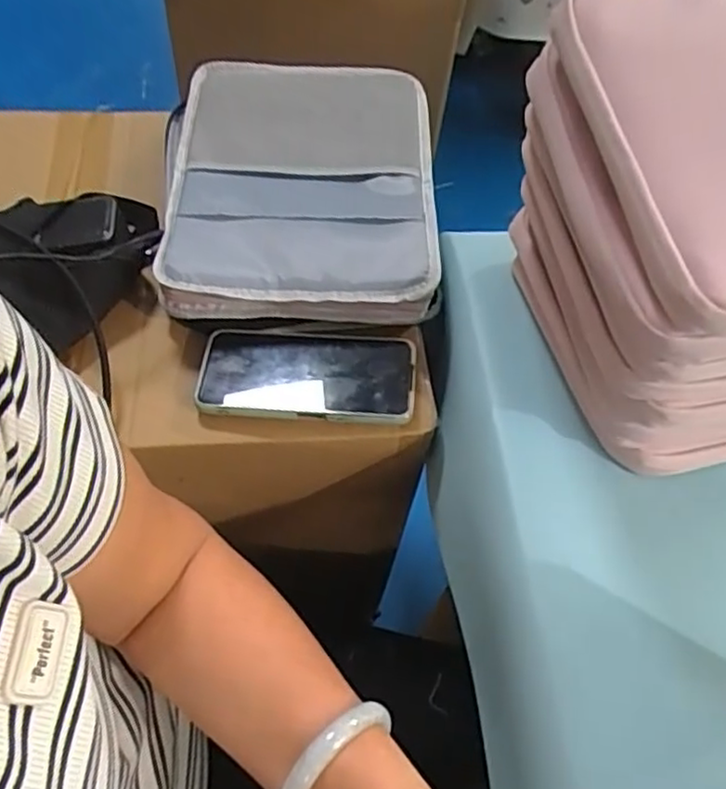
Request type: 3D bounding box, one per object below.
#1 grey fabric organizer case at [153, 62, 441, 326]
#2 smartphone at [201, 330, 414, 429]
[{"bbox_3d":[-0.054,-0.191,0.601,0.230,0.052,0.283,-1,57,-5],"label":"grey fabric organizer case"},{"bbox_3d":[-0.043,-0.018,0.522,0.162,0.016,0.082,6,56,0],"label":"smartphone"}]

